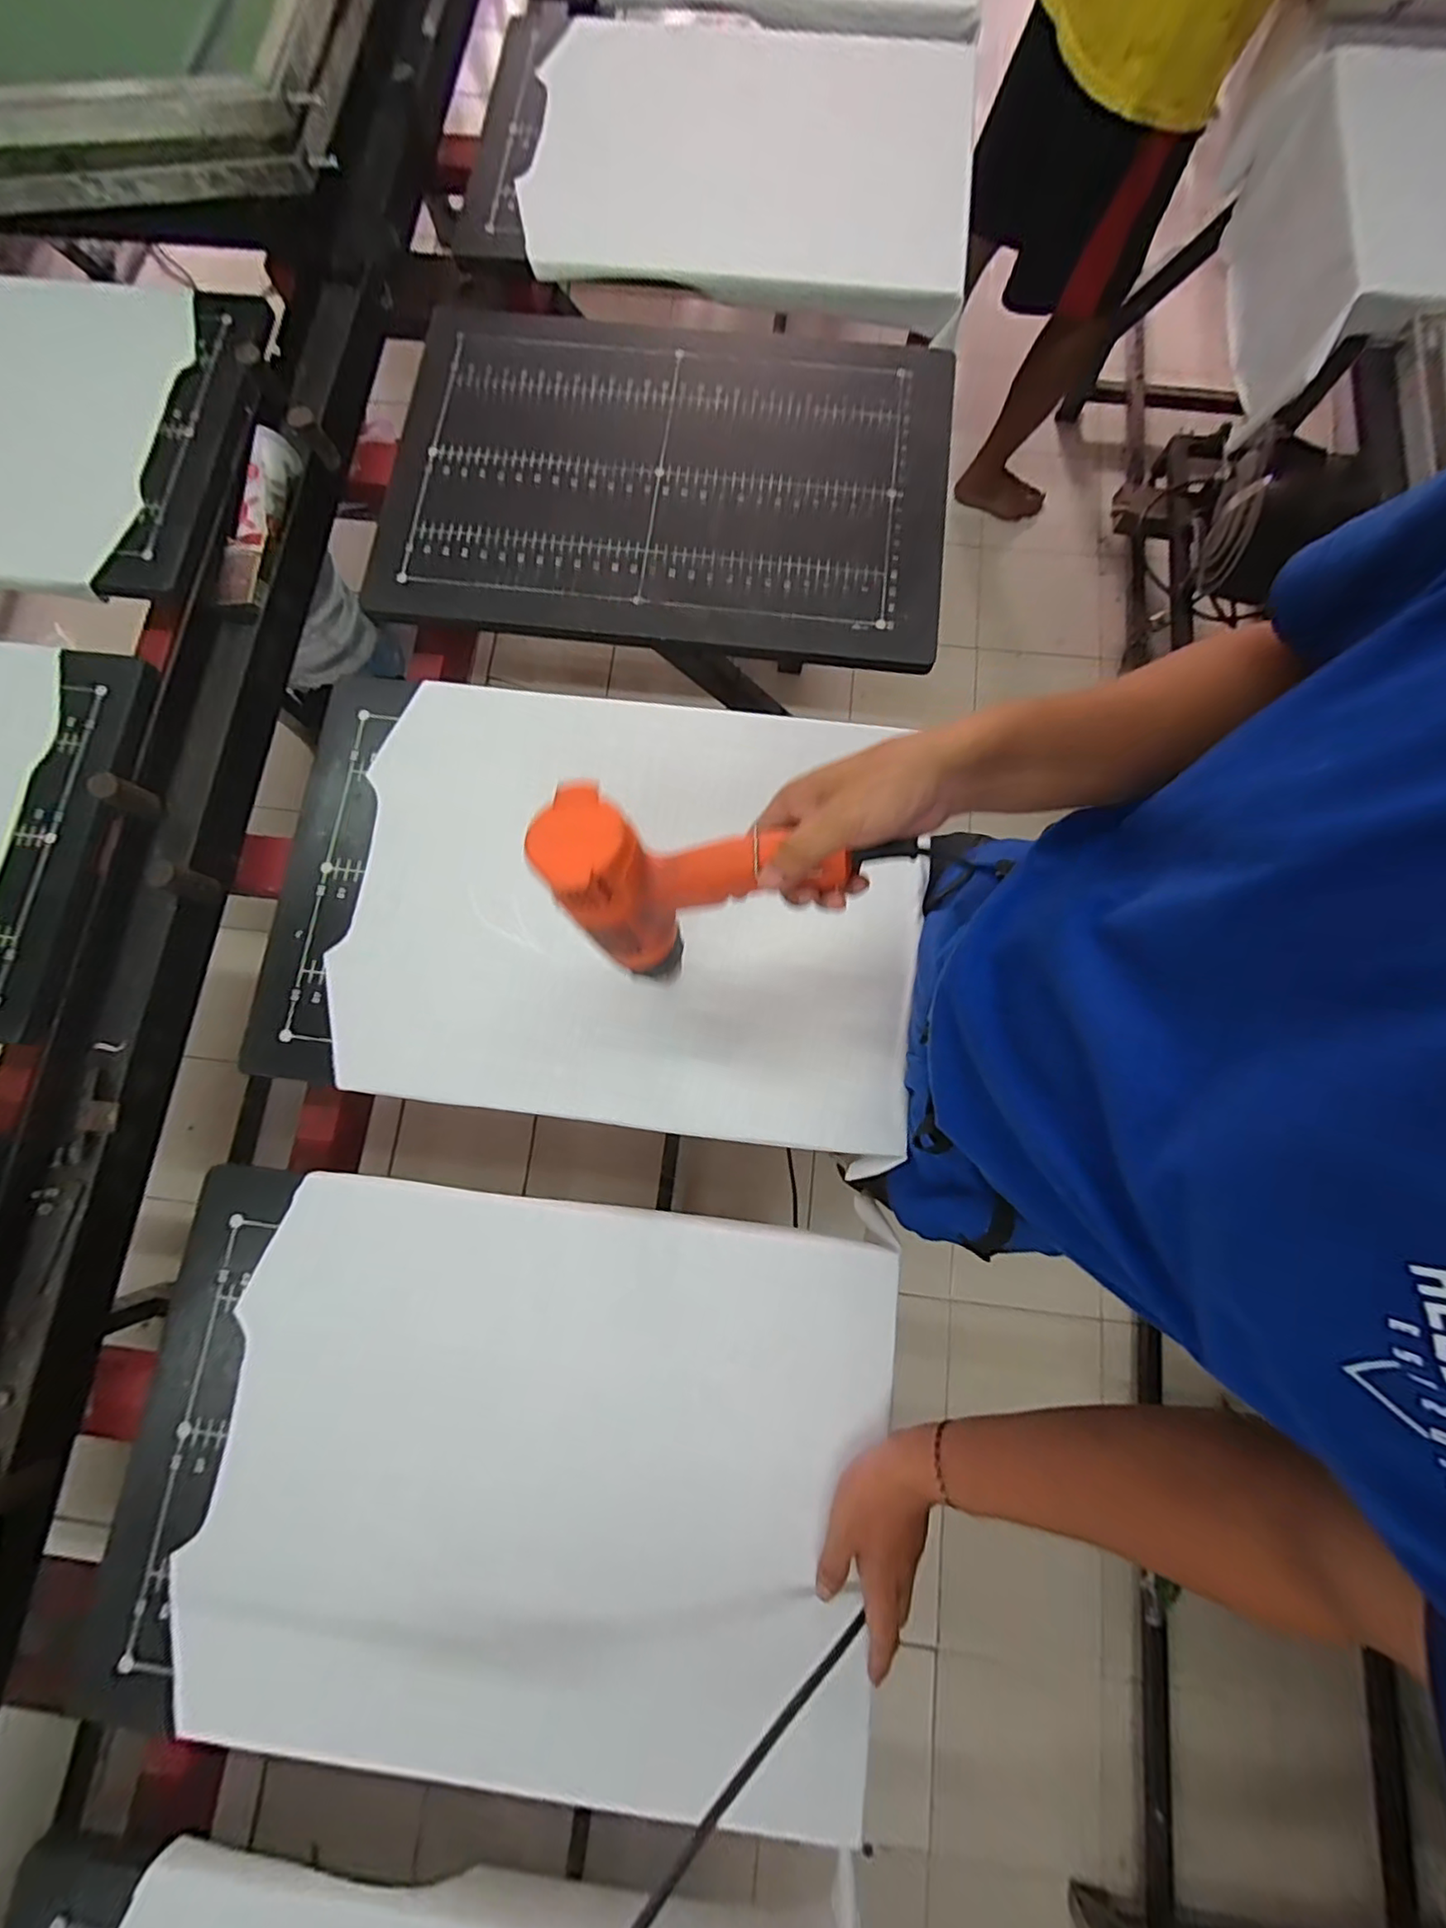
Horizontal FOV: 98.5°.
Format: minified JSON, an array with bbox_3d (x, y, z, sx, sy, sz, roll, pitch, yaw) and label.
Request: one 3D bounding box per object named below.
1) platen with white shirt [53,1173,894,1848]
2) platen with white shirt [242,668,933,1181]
[{"bbox_3d":[-0.173,0.394,0.477,0.584,0.025,0.396,8,79,2],"label":"platen with white shirt"},{"bbox_3d":[-0.119,-0.060,0.579,0.589,0.045,0.399,8,79,2],"label":"platen with white shirt"}]

